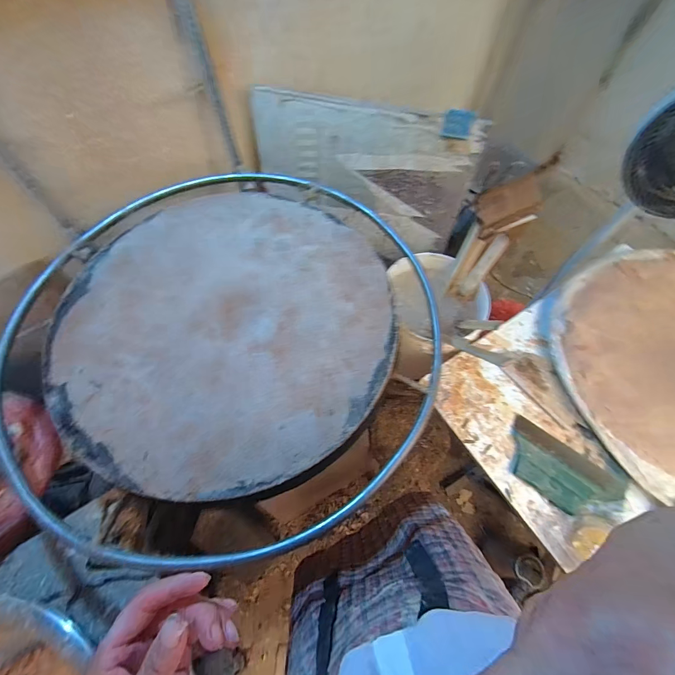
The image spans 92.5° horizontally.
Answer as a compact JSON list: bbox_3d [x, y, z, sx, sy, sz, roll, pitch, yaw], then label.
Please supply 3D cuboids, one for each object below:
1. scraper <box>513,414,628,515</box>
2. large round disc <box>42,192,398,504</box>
[{"bbox_3d":[0.462,0.277,0.662,0.223,0.024,0.125,34,68,17],"label":"scraper"},{"bbox_3d":[-0.215,-0.049,0.621,0.592,0.030,0.641,0,65,0],"label":"large round disc"}]

